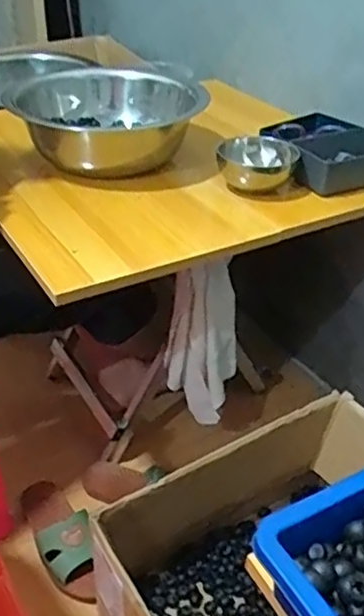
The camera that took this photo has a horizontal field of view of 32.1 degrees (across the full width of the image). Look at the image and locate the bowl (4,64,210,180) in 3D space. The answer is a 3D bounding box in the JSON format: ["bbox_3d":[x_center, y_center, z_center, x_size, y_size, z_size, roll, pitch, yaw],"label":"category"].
[{"bbox_3d":[-0.111,-0.280,0.952,0.262,0.096,0.262,1,35,0],"label":"bowl"}]

